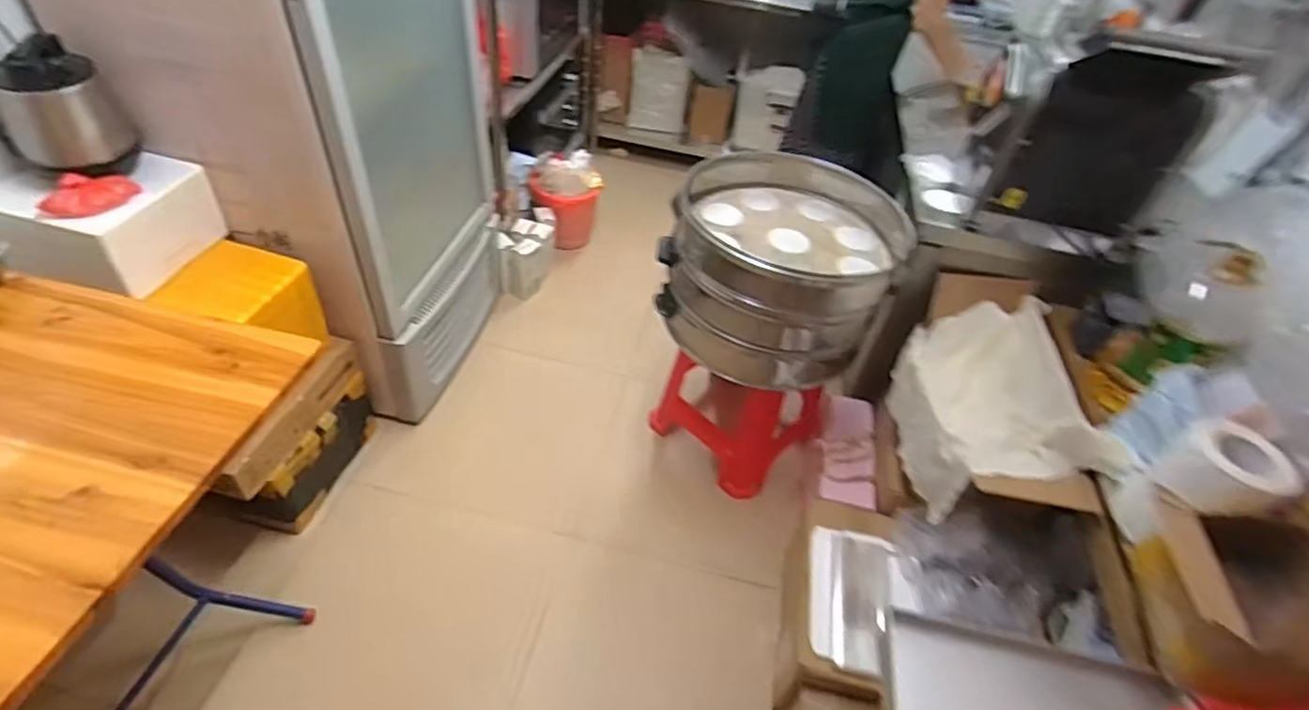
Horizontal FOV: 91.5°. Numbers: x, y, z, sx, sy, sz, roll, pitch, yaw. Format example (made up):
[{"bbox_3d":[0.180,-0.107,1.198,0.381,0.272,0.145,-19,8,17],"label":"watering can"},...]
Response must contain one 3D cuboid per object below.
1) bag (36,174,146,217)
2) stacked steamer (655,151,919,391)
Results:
[{"bbox_3d":[-1.058,-0.303,1.191,0.078,0.055,0.161,36,50,27],"label":"bag"},{"bbox_3d":[0.332,-0.206,1.600,0.501,0.395,0.527,25,46,18],"label":"stacked steamer"}]

